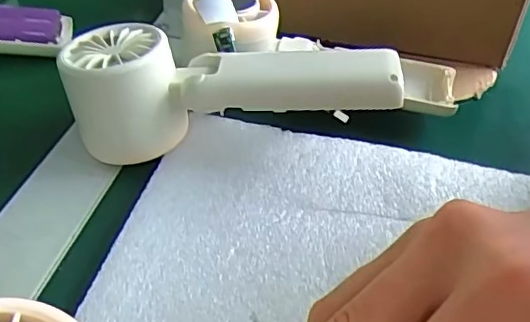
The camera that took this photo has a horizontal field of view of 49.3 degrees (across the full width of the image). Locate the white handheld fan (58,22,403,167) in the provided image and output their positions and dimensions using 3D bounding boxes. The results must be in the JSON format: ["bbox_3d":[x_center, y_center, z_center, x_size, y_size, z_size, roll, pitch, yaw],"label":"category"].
[{"bbox_3d":[-0.017,-0.033,0.295,0.157,0.053,0.047,4,40,-1],"label":"white handheld fan"}]

